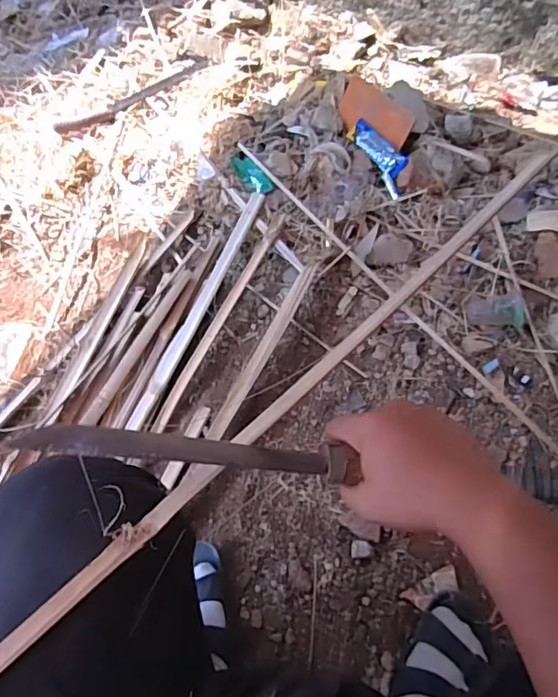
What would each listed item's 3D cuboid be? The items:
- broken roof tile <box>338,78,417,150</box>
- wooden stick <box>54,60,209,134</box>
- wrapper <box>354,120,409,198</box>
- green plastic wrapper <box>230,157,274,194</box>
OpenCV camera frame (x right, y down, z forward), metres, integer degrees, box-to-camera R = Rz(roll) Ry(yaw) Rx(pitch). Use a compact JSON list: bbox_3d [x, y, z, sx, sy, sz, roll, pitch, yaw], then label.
[{"bbox_3d":[0.196,-0.497,1.098,0.090,0.019,0.227,-47,56,21],"label":"broken roof tile"},{"bbox_3d":[-0.336,-0.585,1.213,0.384,0.016,0.058,-30,65,-11],"label":"wooden stick"},{"bbox_3d":[0.207,-0.399,1.060,0.050,0.035,0.209,-22,60,-9],"label":"wrapper"},{"bbox_3d":[-0.060,-0.366,1.092,0.046,0.018,0.110,-37,66,-14],"label":"green plastic wrapper"}]

